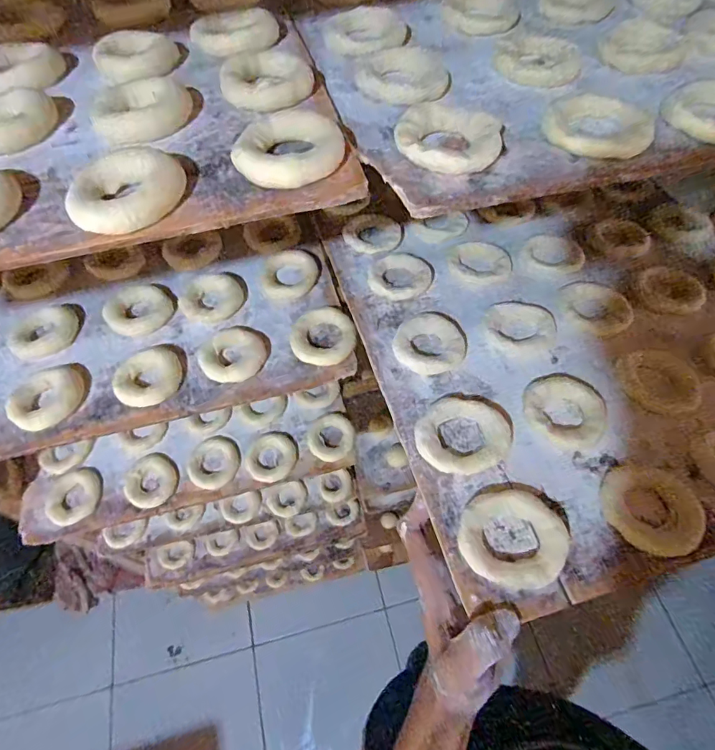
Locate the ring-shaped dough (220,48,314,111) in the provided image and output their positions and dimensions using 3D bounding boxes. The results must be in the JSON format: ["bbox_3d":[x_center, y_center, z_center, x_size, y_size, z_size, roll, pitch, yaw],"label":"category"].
[{"bbox_3d":[-0.062,-0.204,0.317,0.060,0.014,0.065,-12,48,-7],"label":"ring-shaped dough"}]

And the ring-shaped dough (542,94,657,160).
[{"bbox_3d":[0.152,-0.156,0.294,0.064,0.012,0.055,19,68,14],"label":"ring-shaped dough"}]

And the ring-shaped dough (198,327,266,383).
[{"bbox_3d":[-0.118,-0.020,0.437,0.058,0.011,0.058,-2,53,2],"label":"ring-shaped dough"}]

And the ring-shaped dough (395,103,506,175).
[{"bbox_3d":[0.054,-0.144,0.281,0.063,0.014,0.052,25,54,23],"label":"ring-shaped dough"}]

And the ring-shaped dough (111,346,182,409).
[{"bbox_3d":[-0.191,0.001,0.423,0.058,0.012,0.055,-2,53,2],"label":"ring-shaped dough"}]

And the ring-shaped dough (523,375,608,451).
[{"bbox_3d":[0.165,0.025,0.363,0.067,0.010,0.061,-2,53,2],"label":"ring-shaped dough"}]

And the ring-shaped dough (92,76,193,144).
[{"bbox_3d":[-0.139,-0.172,0.300,0.060,0.018,0.046,-14,49,-10],"label":"ring-shaped dough"}]

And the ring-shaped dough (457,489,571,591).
[{"bbox_3d":[0.104,0.105,0.303,0.071,0.017,0.062,-28,56,-17],"label":"ring-shaped dough"}]

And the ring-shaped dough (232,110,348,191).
[{"bbox_3d":[-0.039,-0.131,0.267,0.059,0.016,0.053,2,48,5],"label":"ring-shaped dough"}]

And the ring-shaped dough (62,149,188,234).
[{"bbox_3d":[-0.127,-0.101,0.254,0.051,0.019,0.055,-2,53,2],"label":"ring-shaped dough"}]

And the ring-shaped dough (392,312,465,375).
[{"bbox_3d":[0.064,-0.028,0.400,0.054,0.014,0.060,36,62,26],"label":"ring-shaped dough"}]

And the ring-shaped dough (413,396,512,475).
[{"bbox_3d":[0.079,0.046,0.350,0.066,0.013,0.062,-2,53,2],"label":"ring-shaped dough"}]

